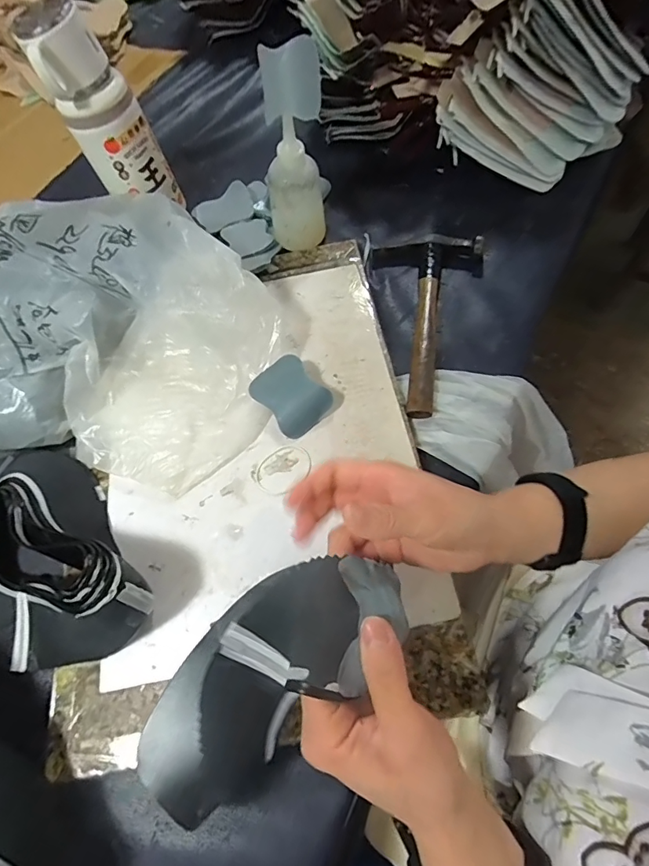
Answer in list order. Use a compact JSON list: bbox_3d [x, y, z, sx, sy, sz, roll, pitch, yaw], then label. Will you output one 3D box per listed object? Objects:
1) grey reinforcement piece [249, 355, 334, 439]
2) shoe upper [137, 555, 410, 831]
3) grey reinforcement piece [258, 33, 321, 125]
[{"bbox_3d":[-0.032,-0.036,0.442,0.055,0.024,0.071,-41,67,-13],"label":"grey reinforcement piece"},{"bbox_3d":[-0.051,0.158,0.288,0.235,0.065,0.091,-48,66,24],"label":"shoe upper"},{"bbox_3d":[-0.034,-0.329,0.423,0.068,0.060,0.011,16,51,28],"label":"grey reinforcement piece"}]

